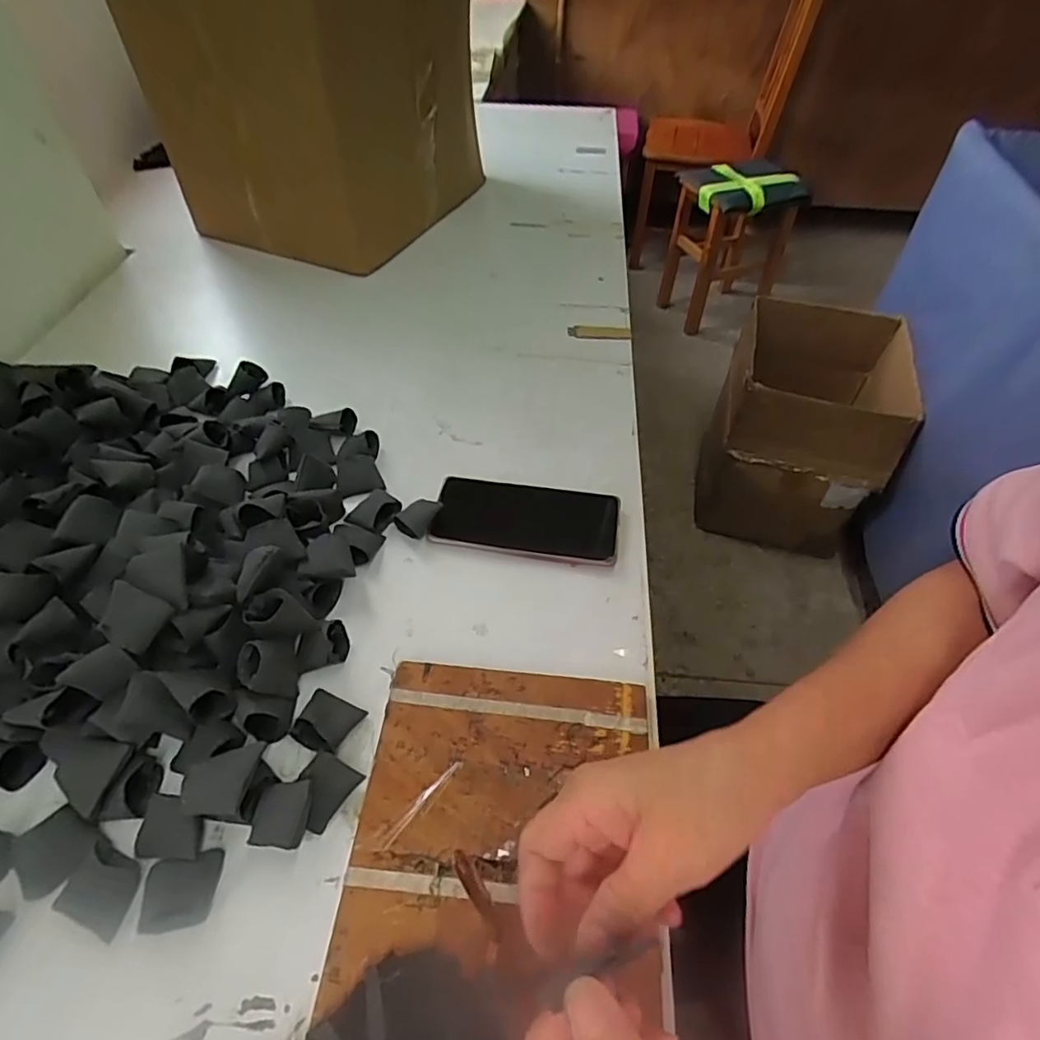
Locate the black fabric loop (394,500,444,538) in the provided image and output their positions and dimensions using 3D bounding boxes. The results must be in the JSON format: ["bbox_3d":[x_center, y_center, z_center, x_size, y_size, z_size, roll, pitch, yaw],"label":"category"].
[{"bbox_3d":[-0.088,-0.002,0.509,0.030,0.026,0.033,28,55,20],"label":"black fabric loop"}]

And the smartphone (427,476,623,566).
[{"bbox_3d":[0.006,-0.001,0.516,0.160,0.011,0.079,9,49,5],"label":"smartphone"}]

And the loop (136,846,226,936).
[{"bbox_3d":[-0.195,0.213,0.337,0.040,0.008,0.036,-9,51,-9],"label":"loop"}]

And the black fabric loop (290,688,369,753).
[{"bbox_3d":[-0.130,0.133,0.392,0.038,0.022,0.037,19,53,13],"label":"black fabric loop"}]

